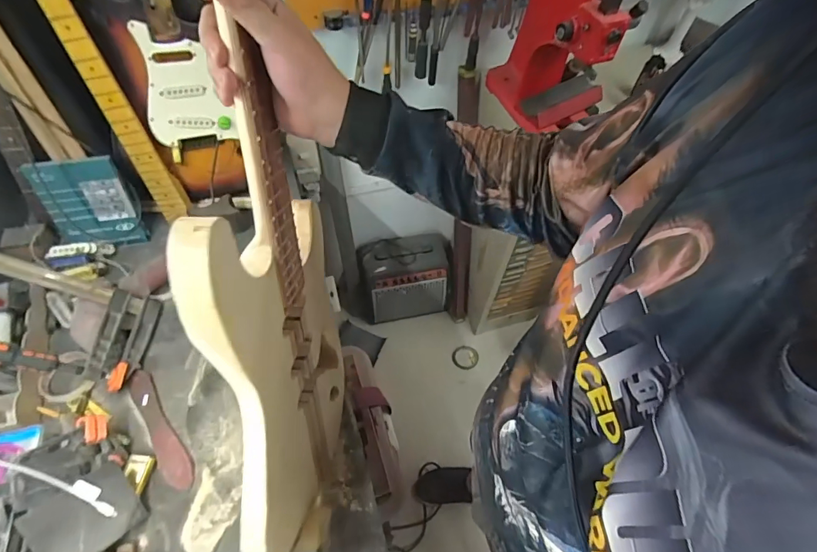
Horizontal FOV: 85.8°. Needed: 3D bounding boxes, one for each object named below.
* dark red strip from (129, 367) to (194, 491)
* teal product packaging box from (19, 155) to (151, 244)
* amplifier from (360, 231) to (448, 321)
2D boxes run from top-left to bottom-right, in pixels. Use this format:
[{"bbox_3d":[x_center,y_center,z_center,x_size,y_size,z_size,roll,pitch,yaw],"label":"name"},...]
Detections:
[{"bbox_3d":[-0.408,0.248,0.723,0.042,0.005,0.218,-30,65,-21],"label":"dark red strip"},{"bbox_3d":[-0.620,-0.135,0.855,0.143,0.184,0.024,-14,36,-14],"label":"teal product packaging box"},{"bbox_3d":[-0.006,0.009,1.632,0.291,0.286,0.183,-10,57,-8],"label":"amplifier"}]

